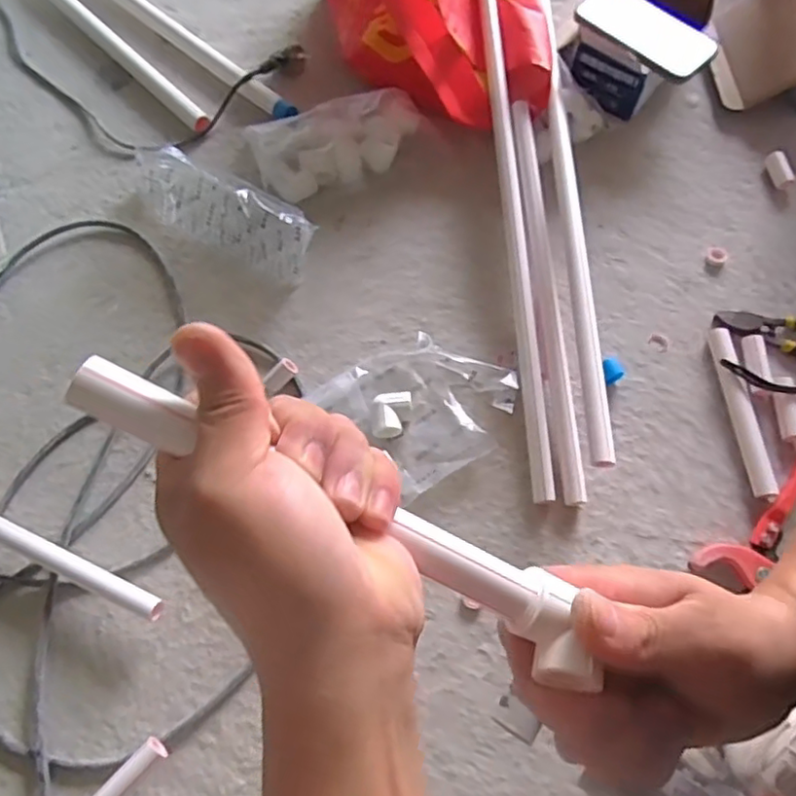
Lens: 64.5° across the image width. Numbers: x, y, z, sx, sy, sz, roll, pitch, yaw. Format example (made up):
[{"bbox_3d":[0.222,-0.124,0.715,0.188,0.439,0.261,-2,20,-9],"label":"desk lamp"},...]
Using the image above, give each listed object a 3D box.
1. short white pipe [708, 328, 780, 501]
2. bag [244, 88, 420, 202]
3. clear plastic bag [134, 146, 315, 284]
[{"bbox_3d":[0.338,0.011,0.620,0.021,0.023,0.174,-6,66,0],"label":"short white pipe"},{"bbox_3d":[-0.072,-0.312,0.775,0.205,0.046,0.112,-17,67,-5],"label":"bag"},{"bbox_3d":[-0.202,-0.221,0.715,0.265,0.076,0.079,28,70,13],"label":"clear plastic bag"}]

